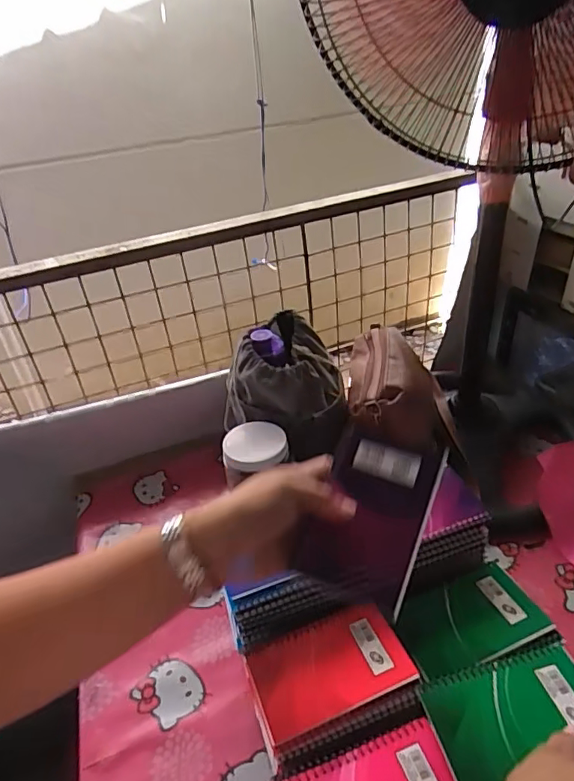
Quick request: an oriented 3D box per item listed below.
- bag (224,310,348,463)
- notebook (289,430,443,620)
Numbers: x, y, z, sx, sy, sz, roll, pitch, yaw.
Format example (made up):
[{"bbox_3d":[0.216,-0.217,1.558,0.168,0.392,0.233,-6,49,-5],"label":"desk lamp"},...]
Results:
[{"bbox_3d":[-0.009,-0.030,0.846,0.193,0.110,0.182,-6,34,1],"label":"bag"},{"bbox_3d":[0.062,0.092,0.391,0.084,0.013,0.126,18,60,19],"label":"notebook"}]

